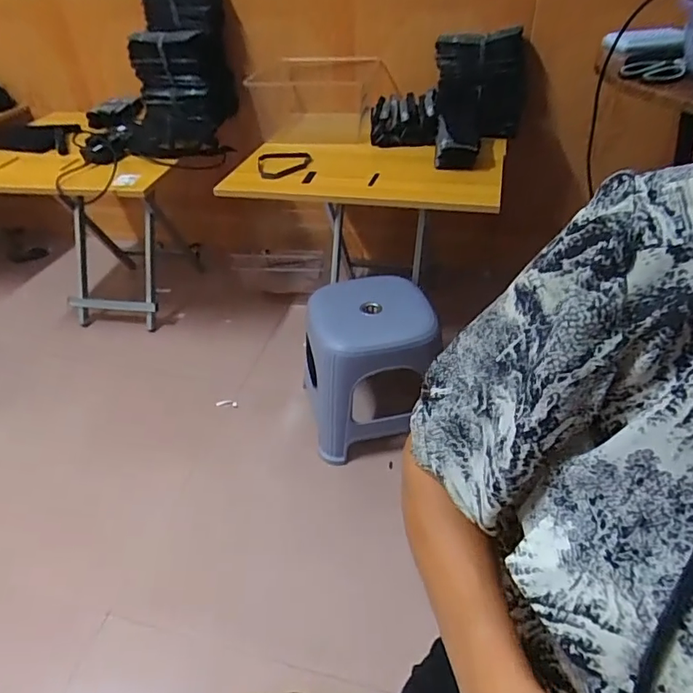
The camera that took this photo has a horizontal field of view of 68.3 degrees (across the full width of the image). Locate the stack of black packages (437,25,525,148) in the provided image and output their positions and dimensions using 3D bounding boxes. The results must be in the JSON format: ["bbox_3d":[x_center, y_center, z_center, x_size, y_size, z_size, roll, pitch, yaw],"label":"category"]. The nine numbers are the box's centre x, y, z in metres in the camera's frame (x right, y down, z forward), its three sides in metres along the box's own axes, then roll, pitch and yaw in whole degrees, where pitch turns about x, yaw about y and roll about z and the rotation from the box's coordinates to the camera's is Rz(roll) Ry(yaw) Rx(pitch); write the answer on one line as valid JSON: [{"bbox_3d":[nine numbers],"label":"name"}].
[{"bbox_3d":[0.305,-0.586,1.163,0.189,0.221,0.055,-8,29,-4],"label":"stack of black packages"}]

